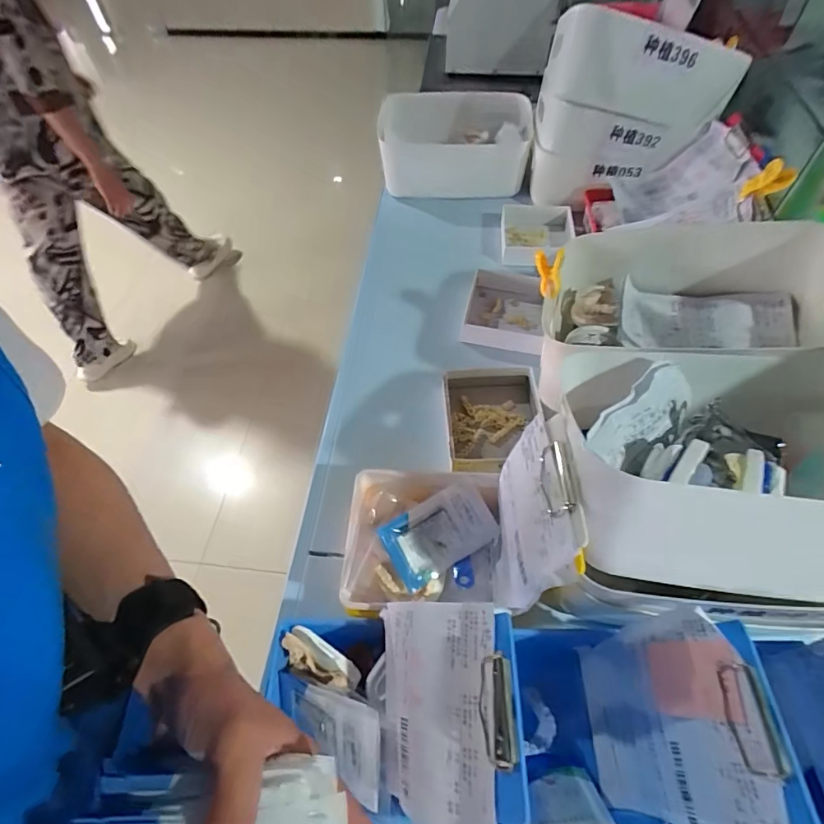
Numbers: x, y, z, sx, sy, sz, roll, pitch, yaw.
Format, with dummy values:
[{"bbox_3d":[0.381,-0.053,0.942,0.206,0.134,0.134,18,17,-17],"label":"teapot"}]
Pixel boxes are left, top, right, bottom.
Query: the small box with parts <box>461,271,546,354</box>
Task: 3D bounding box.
[{"bbox_3d":[0.149,-0.156,0.730,0.125,0.045,0.126,10,57,9],"label":"small box with parts"}]

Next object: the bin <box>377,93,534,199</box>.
[{"bbox_3d":[0.069,-0.441,0.779,0.249,0.174,0.091,17,58,13],"label":"bin"}]

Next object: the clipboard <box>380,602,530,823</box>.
[{"bbox_3d":[0.023,0.227,0.363,0.141,0.022,0.144,-22,53,37],"label":"clipboard"}]

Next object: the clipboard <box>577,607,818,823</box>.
[{"bbox_3d":[0.211,0.253,0.387,0.028,0.201,0.137,6,56,-9],"label":"clipboard"}]

